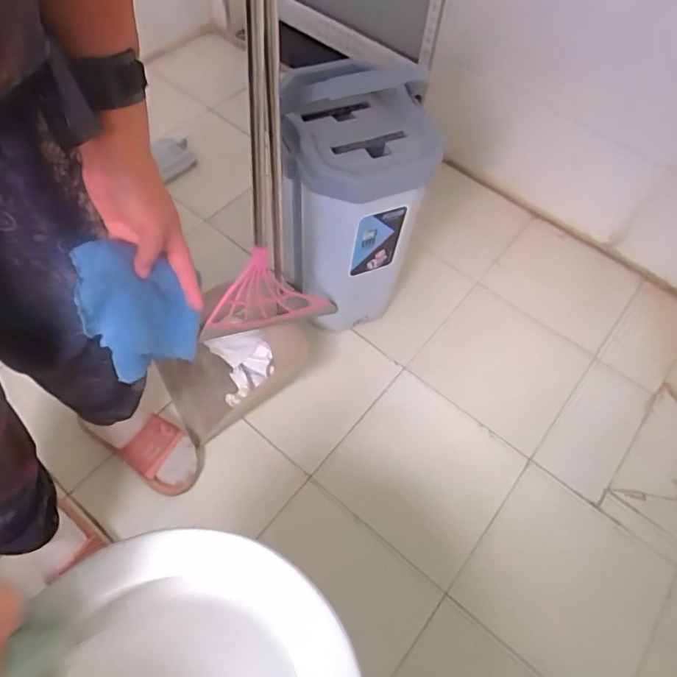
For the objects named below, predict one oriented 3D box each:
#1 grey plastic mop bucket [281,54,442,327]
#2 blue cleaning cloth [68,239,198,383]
[{"bbox_3d":[0.021,-0.224,0.930,0.241,0.403,0.274,8,57,1],"label":"grey plastic mop bucket"},{"bbox_3d":[-0.197,-0.032,0.504,0.098,0.118,0.080,-27,63,-19],"label":"blue cleaning cloth"}]

